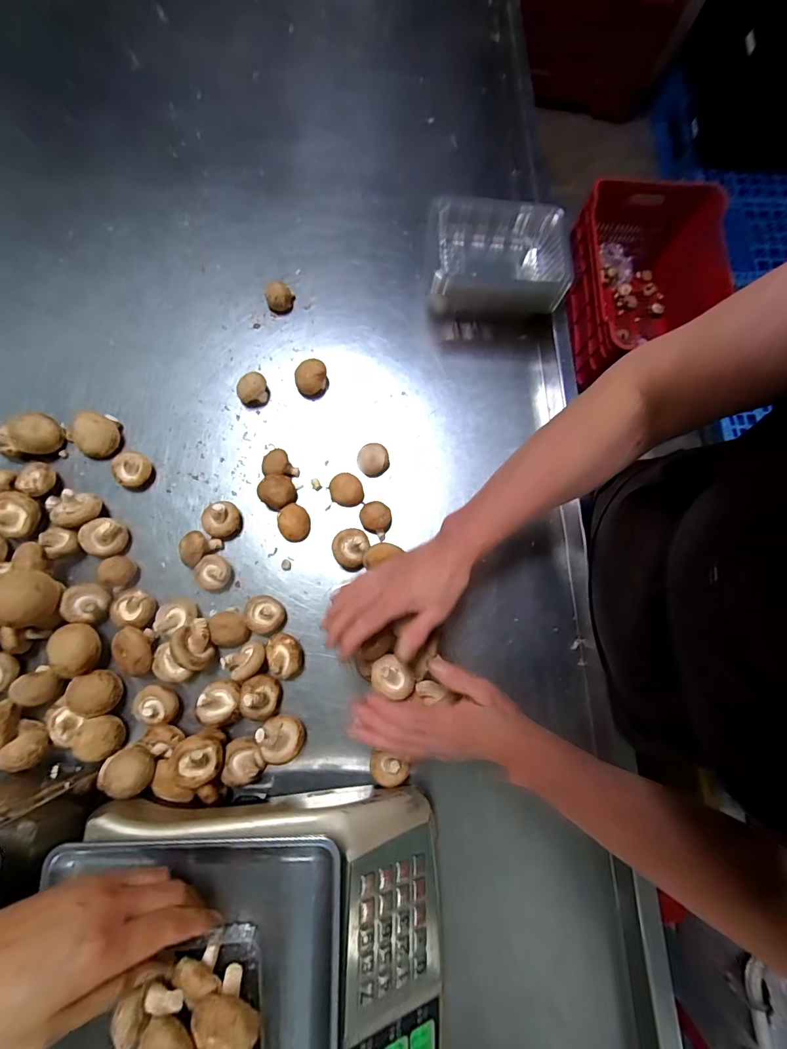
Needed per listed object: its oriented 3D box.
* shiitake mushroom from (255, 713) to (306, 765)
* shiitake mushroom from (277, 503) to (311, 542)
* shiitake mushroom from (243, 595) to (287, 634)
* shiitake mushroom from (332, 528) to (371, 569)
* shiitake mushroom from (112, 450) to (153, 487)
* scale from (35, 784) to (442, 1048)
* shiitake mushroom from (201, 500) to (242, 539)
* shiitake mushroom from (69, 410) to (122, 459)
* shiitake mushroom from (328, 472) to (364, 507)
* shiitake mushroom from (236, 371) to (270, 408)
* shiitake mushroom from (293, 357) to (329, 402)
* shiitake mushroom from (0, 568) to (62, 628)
[{"bbox_3d":[-0.121,0.233,0.435,0.041,0.041,0.047,-4,78,-3],"label":"shiitake mushroom"},{"bbox_3d":[-0.122,-0.002,0.497,0.038,0.025,0.042,-28,77,-5],"label":"shiitake mushroom"},{"bbox_3d":[-0.148,0.106,0.474,0.043,0.026,0.041,0,76,1],"label":"shiitake mushroom"},{"bbox_3d":[-0.052,0.028,0.478,0.041,0.022,0.045,9,88,-22],"label":"shiitake mushroom"},{"bbox_3d":[-0.328,-0.069,0.510,0.039,0.032,0.042,23,78,3],"label":"shiitake mushroom"},{"bbox_3d":[-0.124,0.442,0.351,0.334,0.107,0.356,-1,76,1],"label":"scale"},{"bbox_3d":[-0.210,-0.005,0.493,0.041,0.036,0.039,0,77,-2],"label":"shiitake mushroom"},{"bbox_3d":[-0.381,-0.115,0.518,0.054,0.038,0.053,0,77,-2],"label":"shiitake mushroom"},{"bbox_3d":[-0.057,-0.043,0.501,0.040,0.023,0.035,16,77,5],"label":"shiitake mushroom"},{"bbox_3d":[-0.185,-0.176,0.534,0.040,0.025,0.036,-28,77,-5],"label":"shiitake mushroom"},{"bbox_3d":[-0.108,-0.193,0.536,0.041,0.033,0.040,0,77,-2],"label":"shiitake mushroom"},{"bbox_3d":[-0.396,0.080,0.440,0.052,0.059,0.060,7,77,0],"label":"shiitake mushroom"}]

